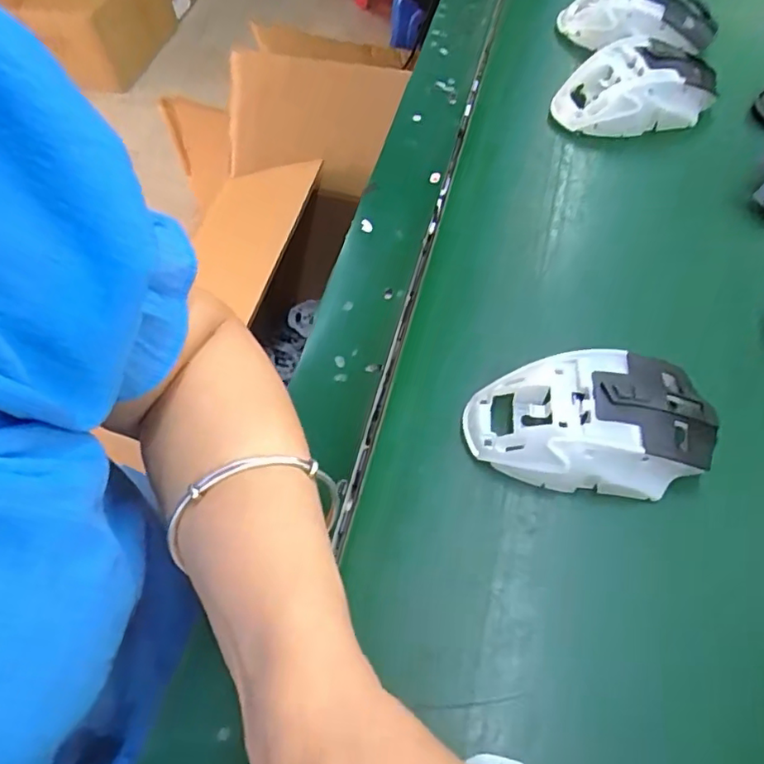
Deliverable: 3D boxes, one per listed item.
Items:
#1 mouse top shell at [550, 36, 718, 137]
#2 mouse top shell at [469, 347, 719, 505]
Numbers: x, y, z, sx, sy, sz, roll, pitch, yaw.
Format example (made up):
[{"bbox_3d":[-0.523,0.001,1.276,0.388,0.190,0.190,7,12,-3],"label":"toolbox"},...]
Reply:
[{"bbox_3d":[0.181,-0.208,0.421,0.110,0.042,0.065,-10,59,-5],"label":"mouse top shell"},{"bbox_3d":[0.101,0.019,0.286,0.116,0.040,0.071,-4,61,-1],"label":"mouse top shell"}]

